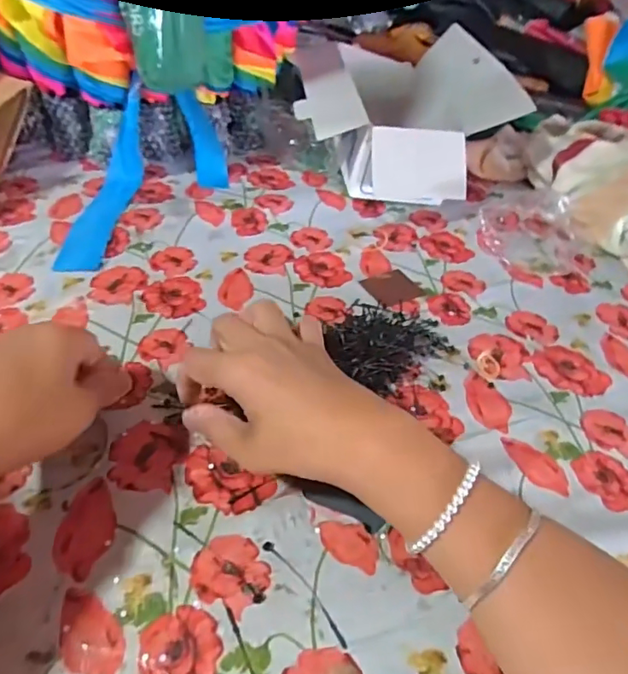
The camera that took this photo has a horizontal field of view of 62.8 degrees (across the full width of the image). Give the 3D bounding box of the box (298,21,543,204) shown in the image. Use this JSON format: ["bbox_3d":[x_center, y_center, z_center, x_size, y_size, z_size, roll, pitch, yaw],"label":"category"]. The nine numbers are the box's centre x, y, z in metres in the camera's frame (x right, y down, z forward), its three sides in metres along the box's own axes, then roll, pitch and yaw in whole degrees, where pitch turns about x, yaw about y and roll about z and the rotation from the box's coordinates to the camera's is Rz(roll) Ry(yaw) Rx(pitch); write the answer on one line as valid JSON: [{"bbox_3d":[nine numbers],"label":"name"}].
[{"bbox_3d":[0.097,-0.277,0.624,0.234,0.112,0.325,3,43,-3],"label":"box"}]

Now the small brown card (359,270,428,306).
[{"bbox_3d":[0.070,-0.044,0.453,0.046,0.004,0.042,-20,49,-25],"label":"small brown card"}]

